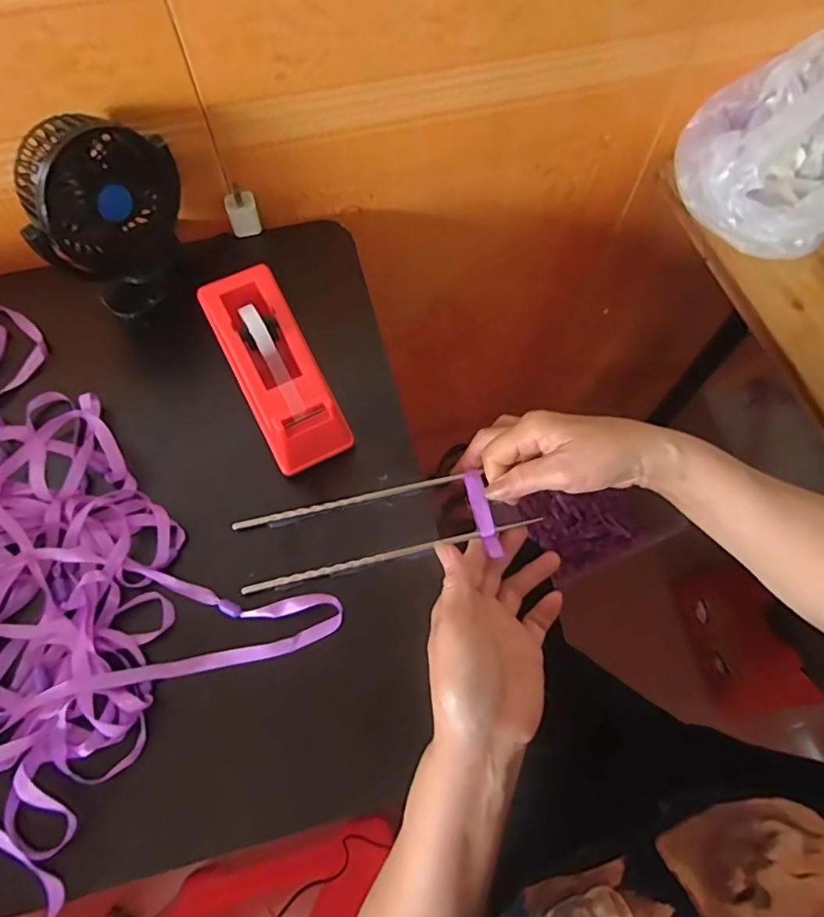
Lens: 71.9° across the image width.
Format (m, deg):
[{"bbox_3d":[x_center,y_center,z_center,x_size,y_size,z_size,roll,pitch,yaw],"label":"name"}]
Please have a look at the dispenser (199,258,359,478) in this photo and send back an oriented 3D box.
[{"bbox_3d":[-0.105,-0.067,0.441,0.060,0.075,0.155,-28,69,-12],"label":"dispenser"}]

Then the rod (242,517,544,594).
[{"bbox_3d":[-0.010,0.069,0.417,0.224,0.011,0.008,-12,67,-10],"label":"rod"}]

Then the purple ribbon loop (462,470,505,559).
[{"bbox_3d":[0.053,0.040,0.424,0.012,0.010,0.067,-13,65,-9],"label":"purple ribbon loop"}]

